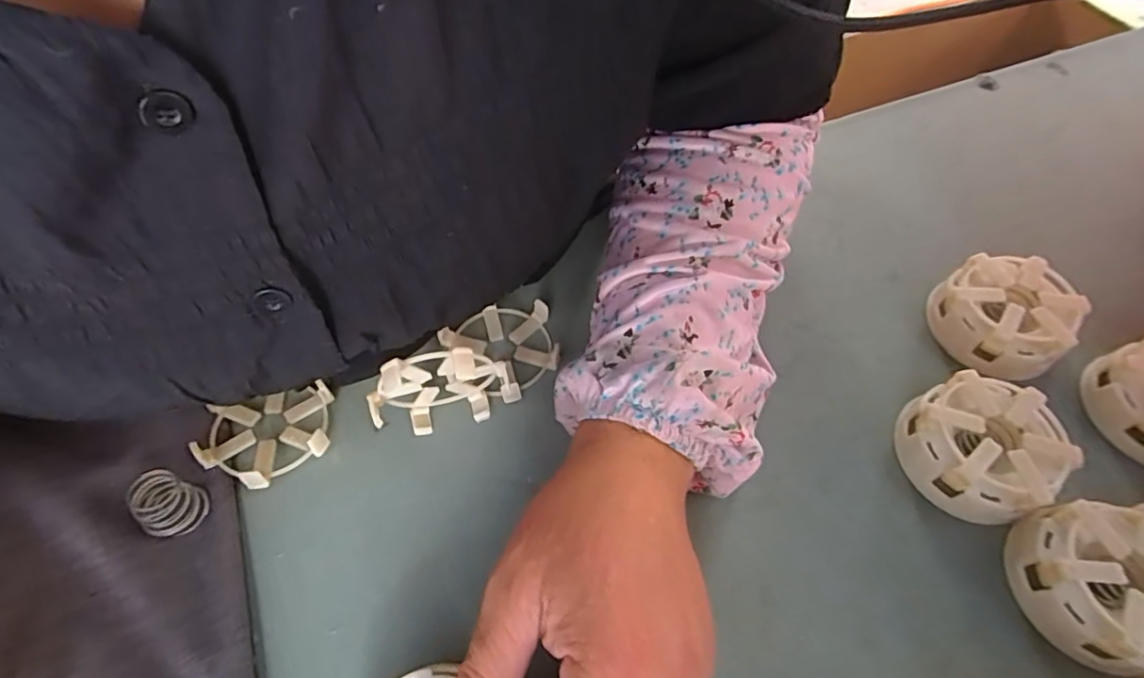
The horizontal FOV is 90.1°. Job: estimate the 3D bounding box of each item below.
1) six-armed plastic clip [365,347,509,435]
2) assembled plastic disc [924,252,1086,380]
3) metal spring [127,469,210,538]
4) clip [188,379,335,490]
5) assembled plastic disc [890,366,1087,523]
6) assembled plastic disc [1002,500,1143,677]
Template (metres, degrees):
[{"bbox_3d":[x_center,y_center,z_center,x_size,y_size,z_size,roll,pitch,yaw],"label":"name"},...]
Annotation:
[{"bbox_3d":[-0.066,0.026,0.273,0.070,0.060,0.017,-10,59,-5],"label":"six-armed plastic clip"},{"bbox_3d":[0.235,-0.013,0.312,0.064,0.030,0.065,-34,64,-19],"label":"assembled plastic disc"},{"bbox_3d":[-0.182,0.075,0.258,0.020,0.024,0.023,1,58,2],"label":"metal spring"},{"bbox_3d":[-0.151,0.047,0.282,0.059,0.016,0.052,-15,59,-8],"label":"clip"},{"bbox_3d":[0.197,0.051,0.275,0.062,0.034,0.065,0,58,1],"label":"assembled plastic disc"},{"bbox_3d":[0.230,0.105,0.243,0.065,0.030,0.062,0,58,1],"label":"assembled plastic disc"}]

